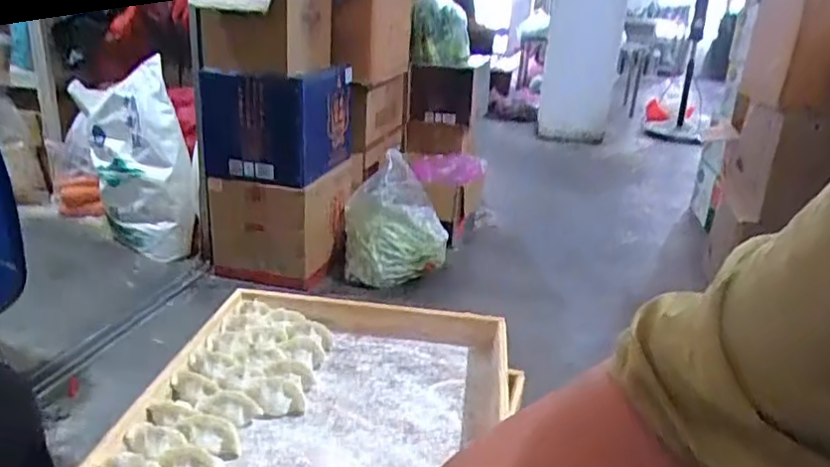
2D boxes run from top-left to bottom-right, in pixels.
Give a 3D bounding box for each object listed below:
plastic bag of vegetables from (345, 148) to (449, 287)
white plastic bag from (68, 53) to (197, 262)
[{"bbox_3d":[-0.044,-0.035,1.685,0.262,0.304,0.243,5,21,2],"label":"plastic bag of vegetables"},{"bbox_3d":[-0.769,-0.188,1.749,0.257,0.532,0.207,-13,-2,-37],"label":"white plastic bag"}]

